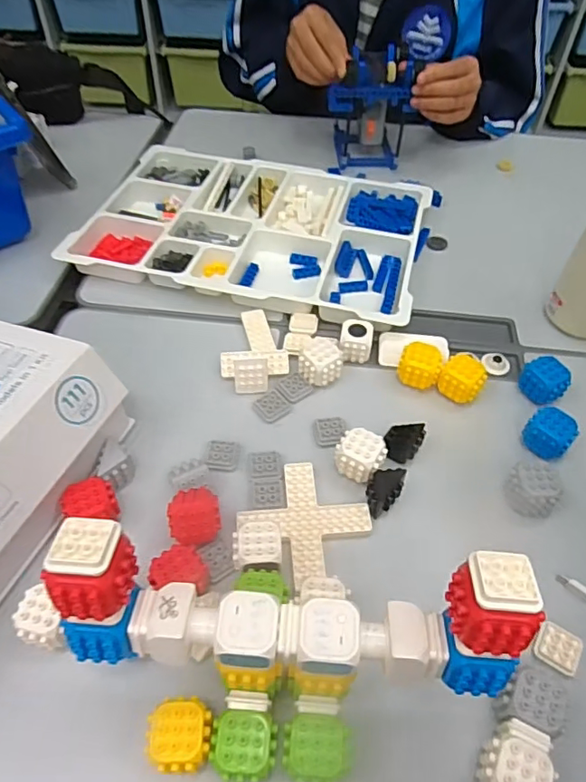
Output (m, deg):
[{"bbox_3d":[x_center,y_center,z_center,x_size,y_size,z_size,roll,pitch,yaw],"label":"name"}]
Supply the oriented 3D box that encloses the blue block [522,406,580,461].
[{"bbox_3d":[0.217,0.036,0.462,0.038,0.030,0.035,37,59,25],"label":"blue block"}]

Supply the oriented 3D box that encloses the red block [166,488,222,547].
[{"bbox_3d":[-0.072,0.095,0.406,0.036,0.032,0.040,-8,51,-8],"label":"red block"}]

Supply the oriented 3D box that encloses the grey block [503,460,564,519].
[{"bbox_3d":[0.186,0.079,0.430,0.038,0.033,0.036,-6,51,-7],"label":"grey block"}]

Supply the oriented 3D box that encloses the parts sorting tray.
[{"bbox_3d":[-0.041,-0.196,0.643,0.374,0.030,0.264,13,51,9],"label":"parts sorting tray"}]

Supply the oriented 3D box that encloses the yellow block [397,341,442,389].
[{"bbox_3d":[0.118,-0.022,0.508,0.037,0.037,0.032,18,52,13],"label":"yellow block"}]

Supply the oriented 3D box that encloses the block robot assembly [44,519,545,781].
[{"bbox_3d":[-0.005,0.148,0.283,0.209,0.163,0.080,4,51,2],"label":"block robot assembly"}]

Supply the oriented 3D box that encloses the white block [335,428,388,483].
[{"bbox_3d":[0.055,0.054,0.446,0.037,0.030,0.035,20,53,15],"label":"white block"}]

